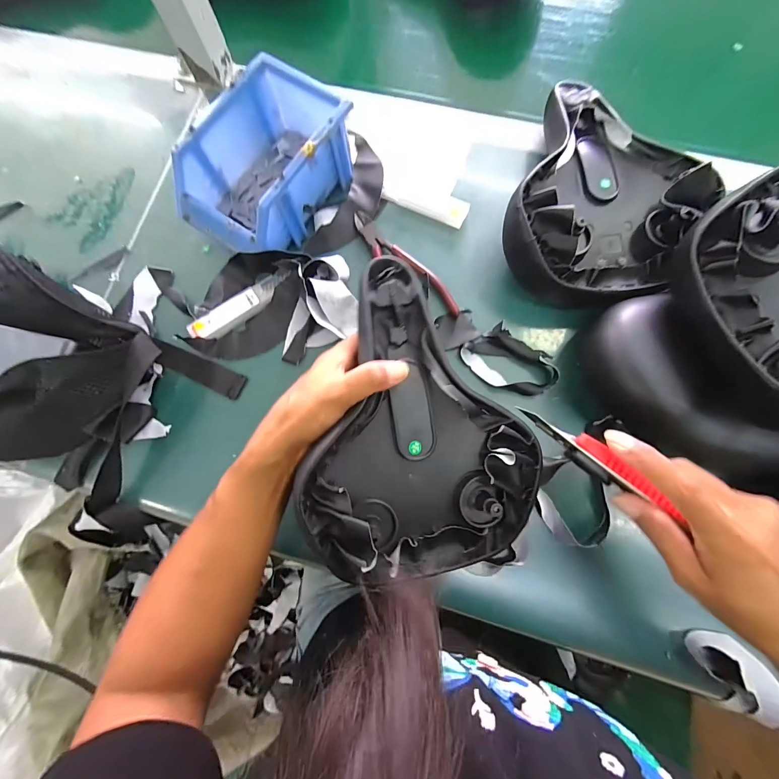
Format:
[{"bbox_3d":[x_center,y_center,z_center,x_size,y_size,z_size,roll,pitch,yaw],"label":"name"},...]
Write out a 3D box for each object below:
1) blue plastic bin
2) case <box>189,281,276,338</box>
[{"bbox_3d":[-0.124,-0.232,0.364,0.120,0.081,0.183,32,80,8],"label":"blue plastic bin"},{"bbox_3d":[-0.163,-0.082,0.361,0.096,0.010,0.029,-35,79,-6],"label":"case"}]

